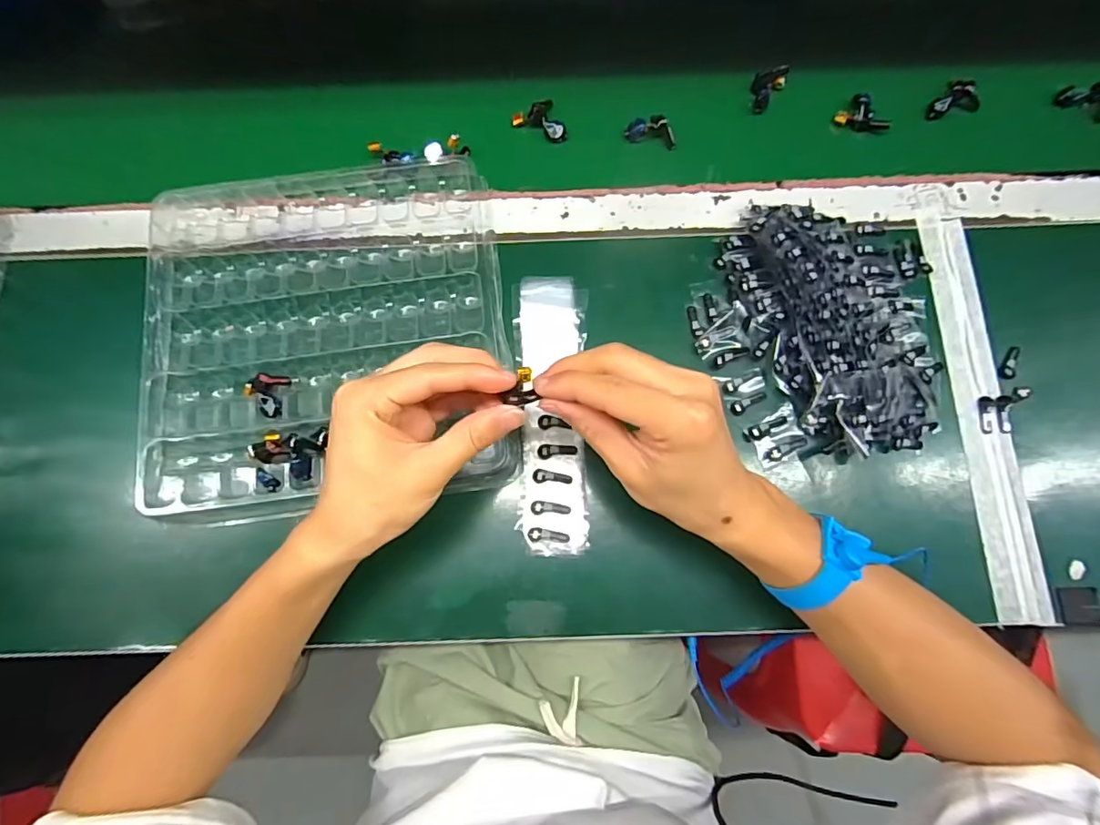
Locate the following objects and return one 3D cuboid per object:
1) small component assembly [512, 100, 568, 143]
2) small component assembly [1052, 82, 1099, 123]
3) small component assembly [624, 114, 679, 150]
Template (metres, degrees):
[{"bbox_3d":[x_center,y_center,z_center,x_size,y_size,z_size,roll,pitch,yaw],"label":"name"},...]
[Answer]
[{"bbox_3d":[-0.008,-0.240,0.438,0.035,0.012,0.039,-24,78,-5],"label":"small component assembly"},{"bbox_3d":[0.450,-0.261,0.434,0.021,0.027,0.041,-38,79,-8],"label":"small component assembly"},{"bbox_3d":[0.085,-0.234,0.432,0.041,0.019,0.016,6,77,2],"label":"small component assembly"}]

